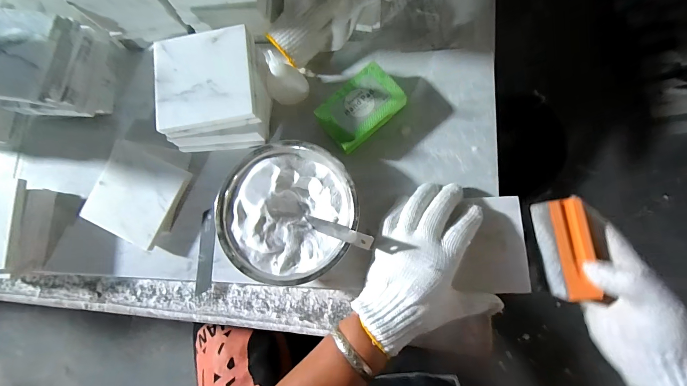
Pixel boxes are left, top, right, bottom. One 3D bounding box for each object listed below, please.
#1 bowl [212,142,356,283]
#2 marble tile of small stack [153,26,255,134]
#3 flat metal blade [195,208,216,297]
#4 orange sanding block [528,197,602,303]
[{"bbox_3d":[-0.060,0.021,0.350,0.147,0.045,0.145,-4,81,3],"label":"bowl"},{"bbox_3d":[-0.143,-0.116,0.317,0.097,0.014,0.097,-7,81,2],"label":"marble tile of small stack"},{"bbox_3d":[-0.163,0.069,0.368,0.021,0.004,0.099,2,82,4],"label":"flat metal blade"},{"bbox_3d":[0.217,0.054,0.308,0.030,0.044,0.093,-5,82,3],"label":"orange sanding block"}]

